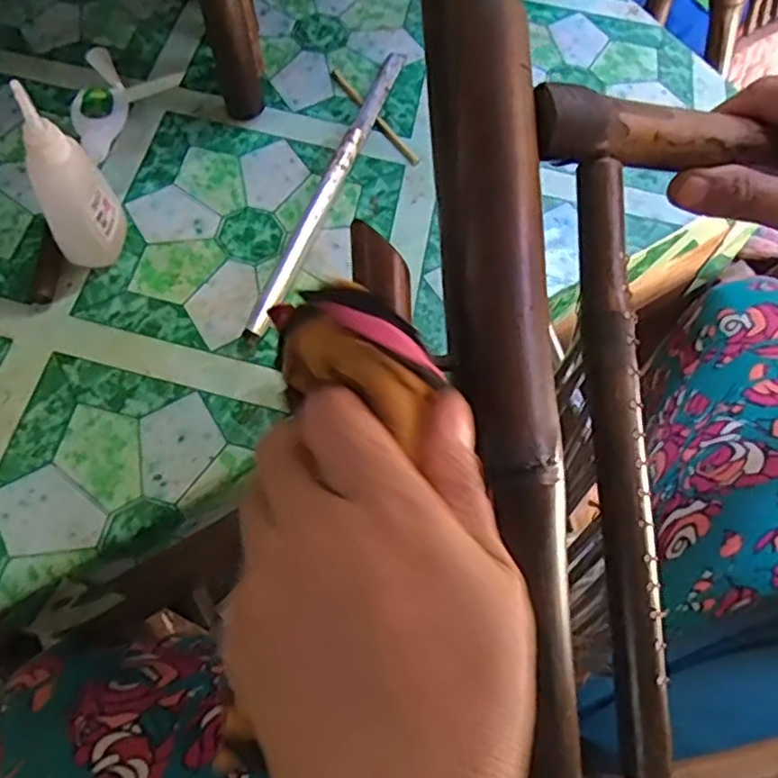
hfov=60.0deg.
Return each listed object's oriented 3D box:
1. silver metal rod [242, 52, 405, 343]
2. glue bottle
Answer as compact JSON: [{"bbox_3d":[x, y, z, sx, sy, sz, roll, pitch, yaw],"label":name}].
[{"bbox_3d":[-0.034,-0.127,0.410,0.015,0.012,0.232,19,64,7],"label":"silver metal rod"},{"bbox_3d":[-0.163,-0.104,0.343,0.037,0.101,0.030,-28,68,-15],"label":"glue bottle"}]

